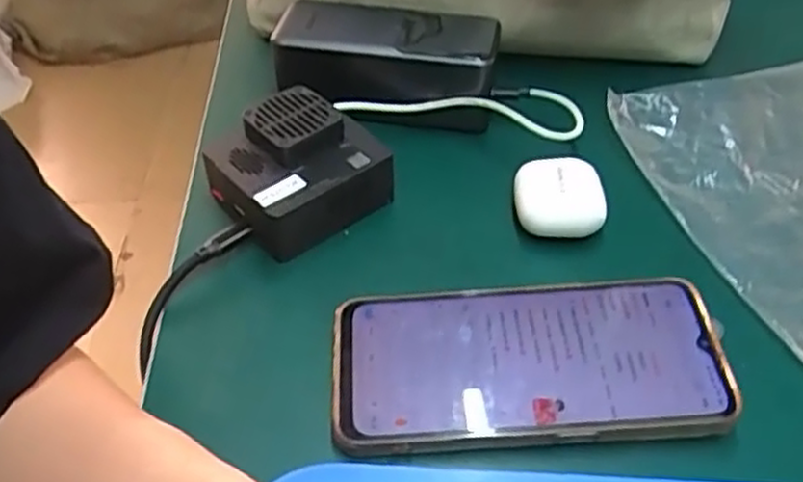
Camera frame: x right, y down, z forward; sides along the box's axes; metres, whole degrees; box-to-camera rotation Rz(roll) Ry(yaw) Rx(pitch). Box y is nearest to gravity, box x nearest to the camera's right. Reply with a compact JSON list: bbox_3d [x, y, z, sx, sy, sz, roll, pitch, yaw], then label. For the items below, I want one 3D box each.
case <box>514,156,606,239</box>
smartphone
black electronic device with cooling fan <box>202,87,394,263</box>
[{"bbox_3d":[0.082,-0.021,0.400,0.045,0.023,0.042,3,45,4],"label":"case"},{"bbox_3d":[0.055,0.052,0.333,0.167,0.013,0.077,-4,44,-2],"label":"smartphone"},{"bbox_3d":[-0.055,-0.037,0.401,0.074,0.048,0.067,-33,54,-29],"label":"black electronic device with cooling fan"}]

